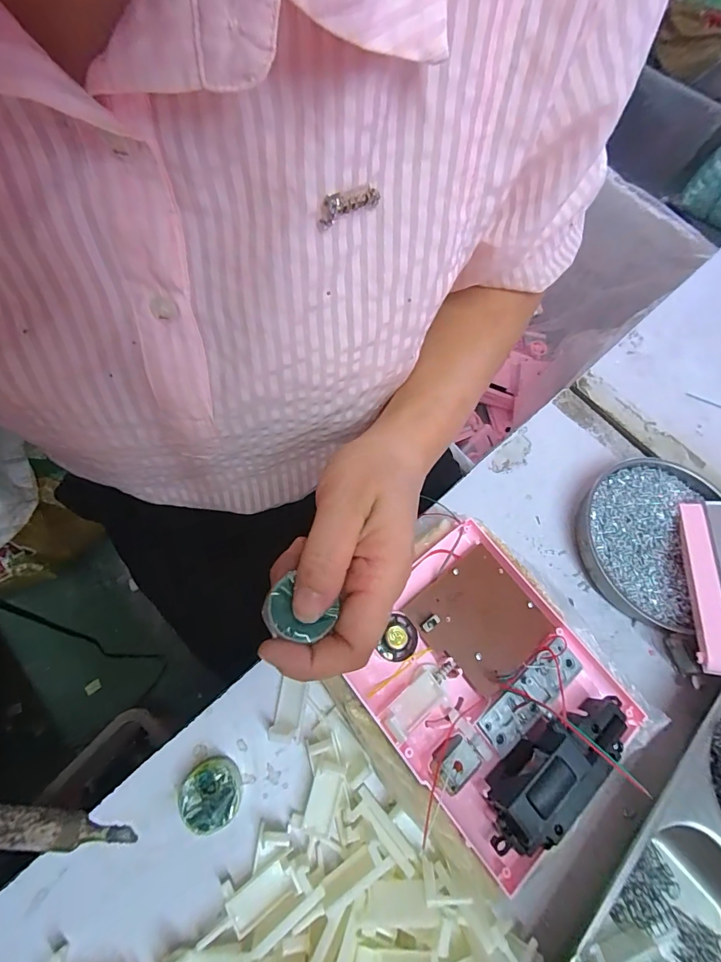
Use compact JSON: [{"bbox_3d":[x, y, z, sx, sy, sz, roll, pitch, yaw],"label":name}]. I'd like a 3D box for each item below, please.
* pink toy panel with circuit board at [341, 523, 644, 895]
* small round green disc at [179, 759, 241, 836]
[{"bbox_3d":[0.075,0.124,0.265,0.133,0.047,0.160,-34,67,-18],"label":"pink toy panel with circuit board"},{"bbox_3d":[-0.086,0.182,0.245,0.033,0.014,0.033,1,62,-2],"label":"small round green disc"}]

